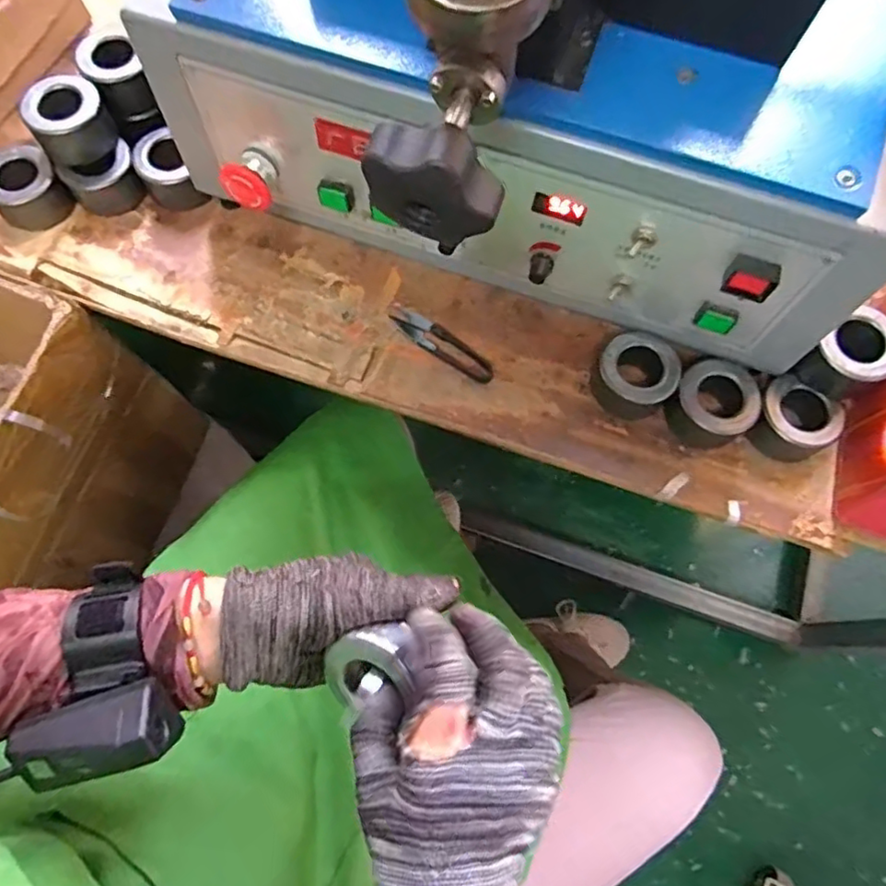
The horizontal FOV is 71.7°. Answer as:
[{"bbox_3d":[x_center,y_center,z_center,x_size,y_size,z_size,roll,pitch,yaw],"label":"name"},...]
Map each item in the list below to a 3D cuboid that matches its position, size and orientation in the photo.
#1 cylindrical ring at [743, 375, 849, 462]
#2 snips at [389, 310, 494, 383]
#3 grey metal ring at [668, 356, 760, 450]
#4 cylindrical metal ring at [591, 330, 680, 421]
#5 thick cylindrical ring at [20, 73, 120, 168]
[{"bbox_3d":[0.268,-0.017,0.472,0.055,0.039,0.059,0,71,-1],"label":"cylindrical ring"},{"bbox_3d":[0.001,-0.082,0.509,0.097,0.004,0.025,33,74,10],"label":"snips"},{"bbox_3d":[0.208,-0.030,0.471,0.059,0.039,0.058,0,71,-1],"label":"grey metal ring"},{"bbox_3d":[0.152,-0.054,0.481,0.056,0.039,0.058,0,71,-1],"label":"cylindrical metal ring"},{"bbox_3d":[-0.303,-0.264,0.502,0.060,0.044,0.052,-30,74,-10],"label":"thick cylindrical ring"}]

